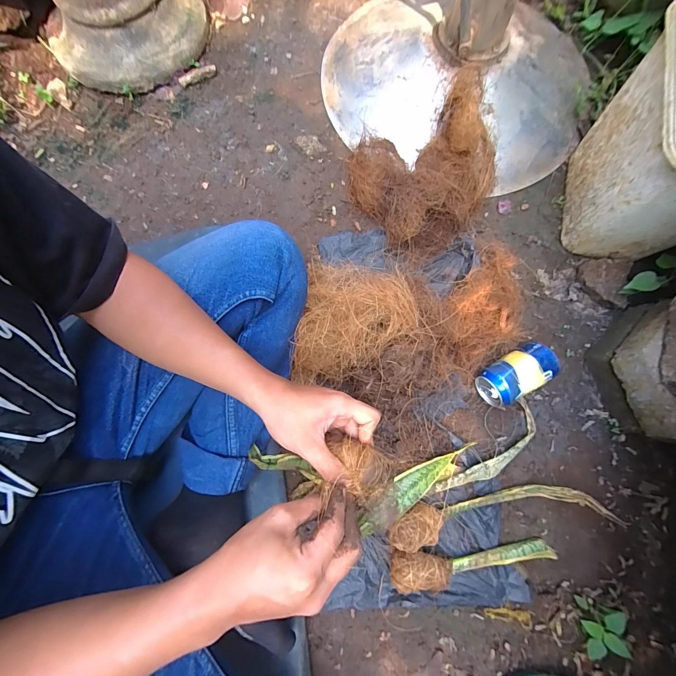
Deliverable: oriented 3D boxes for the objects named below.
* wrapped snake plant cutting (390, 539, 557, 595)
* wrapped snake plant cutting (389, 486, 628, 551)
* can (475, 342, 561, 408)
[{"bbox_3d":[0.197,0.334,0.467,0.240,0.040,0.057,-2,78,0],"label":"wrapped snake plant cutting"},{"bbox_3d":[0.237,0.263,0.481,0.325,0.040,0.059,-8,78,-1],"label":"wrapped snake plant cutting"},{"bbox_3d":[0.281,0.056,0.515,0.118,0.058,0.064,-28,79,-5],"label":"can"}]

